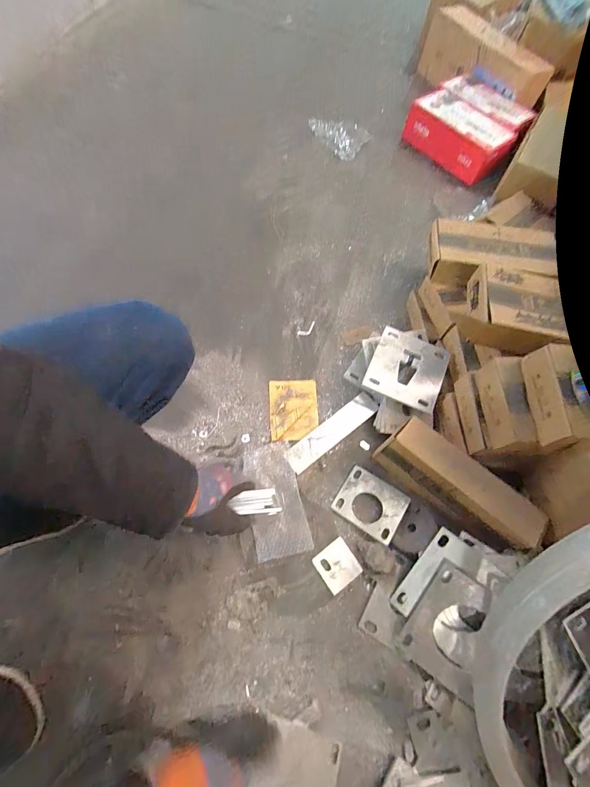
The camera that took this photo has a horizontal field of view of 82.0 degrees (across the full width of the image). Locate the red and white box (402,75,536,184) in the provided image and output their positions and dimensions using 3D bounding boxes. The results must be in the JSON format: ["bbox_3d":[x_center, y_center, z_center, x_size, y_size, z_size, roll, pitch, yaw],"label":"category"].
[{"bbox_3d":[0.532,-0.829,1.052,0.307,0.122,0.315,36,68,10],"label":"red and white box"}]

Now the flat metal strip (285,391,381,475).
[{"bbox_3d":[0.079,0.076,0.693,0.222,0.011,0.051,-34,84,-20],"label":"flat metal strip"}]

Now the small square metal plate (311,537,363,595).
[{"bbox_3d":[0.076,0.311,0.613,0.070,0.004,0.070,-32,72,-16],"label":"small square metal plate"}]

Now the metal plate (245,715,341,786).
[{"bbox_3d":[-0.002,0.563,0.492,0.116,0.007,0.118,18,66,5],"label":"metal plate"}]

